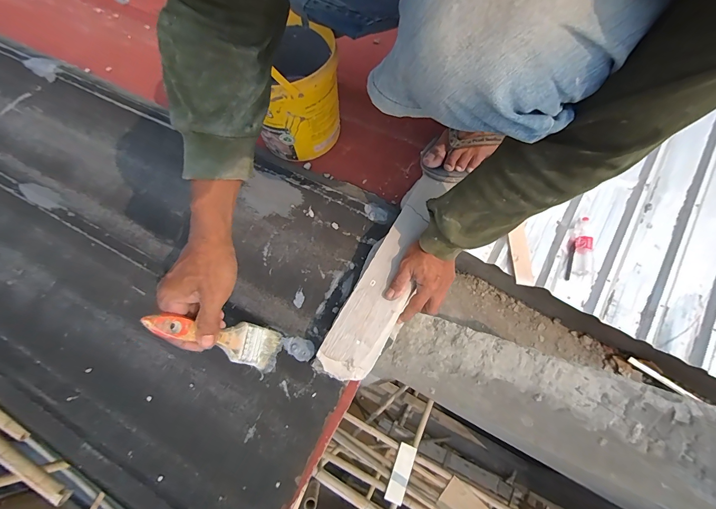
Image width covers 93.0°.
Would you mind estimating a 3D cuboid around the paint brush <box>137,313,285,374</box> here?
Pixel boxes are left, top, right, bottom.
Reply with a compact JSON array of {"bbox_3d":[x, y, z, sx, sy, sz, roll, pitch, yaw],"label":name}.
[{"bbox_3d":[-0.159,0.102,0.403,0.014,0.198,0.052,-8,65,25],"label":"paint brush"}]

